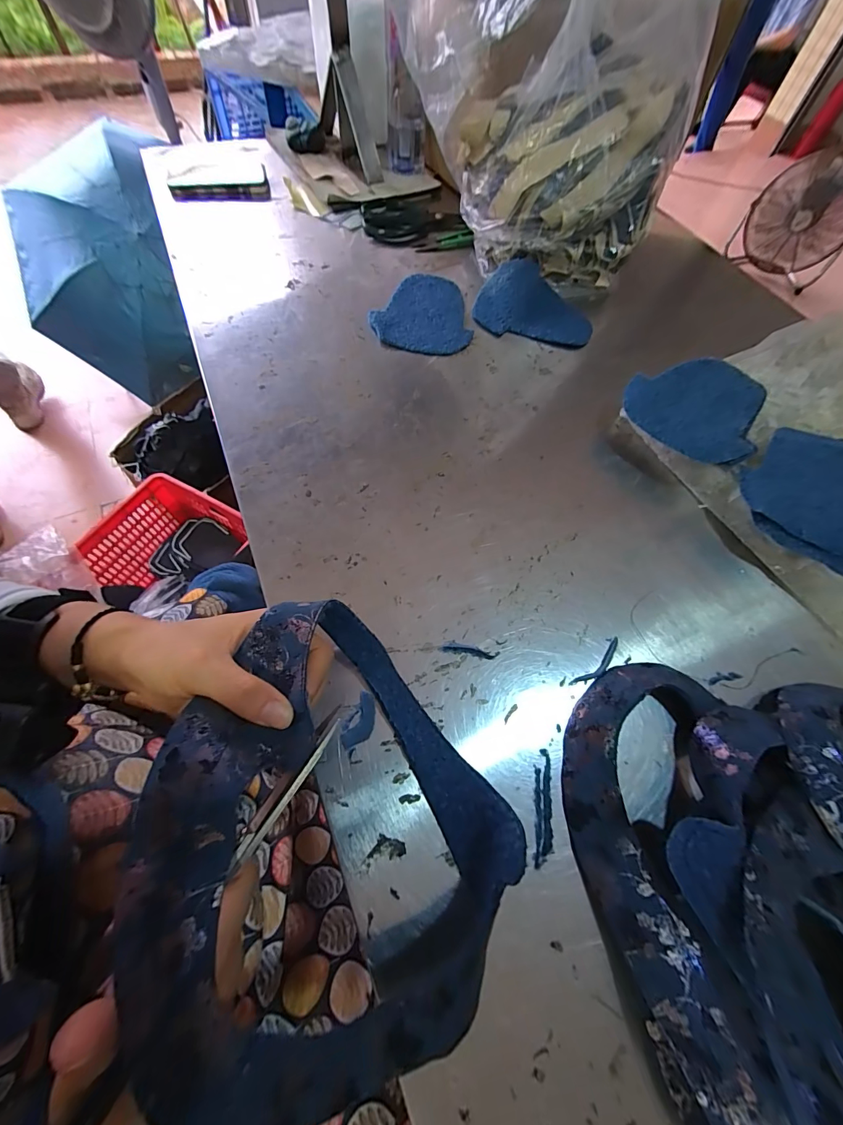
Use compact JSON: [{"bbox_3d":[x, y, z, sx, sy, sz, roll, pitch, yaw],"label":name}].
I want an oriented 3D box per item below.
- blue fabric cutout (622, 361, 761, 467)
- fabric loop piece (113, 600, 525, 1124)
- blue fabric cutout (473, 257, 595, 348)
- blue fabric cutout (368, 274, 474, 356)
[{"bbox_3d":[0.281,-0.167,0.405,0.126,0.009,0.150,28,64,11],"label":"blue fabric cutout"},{"bbox_3d":[-0.050,0.143,0.213,0.167,0.098,0.210,-36,70,-18],"label":"fabric loop piece"},{"bbox_3d":[0.151,-0.335,0.507,0.147,0.020,0.124,21,64,7],"label":"blue fabric cutout"},{"bbox_3d":[0.012,-0.318,0.498,0.118,0.006,0.156,22,64,7],"label":"blue fabric cutout"}]

